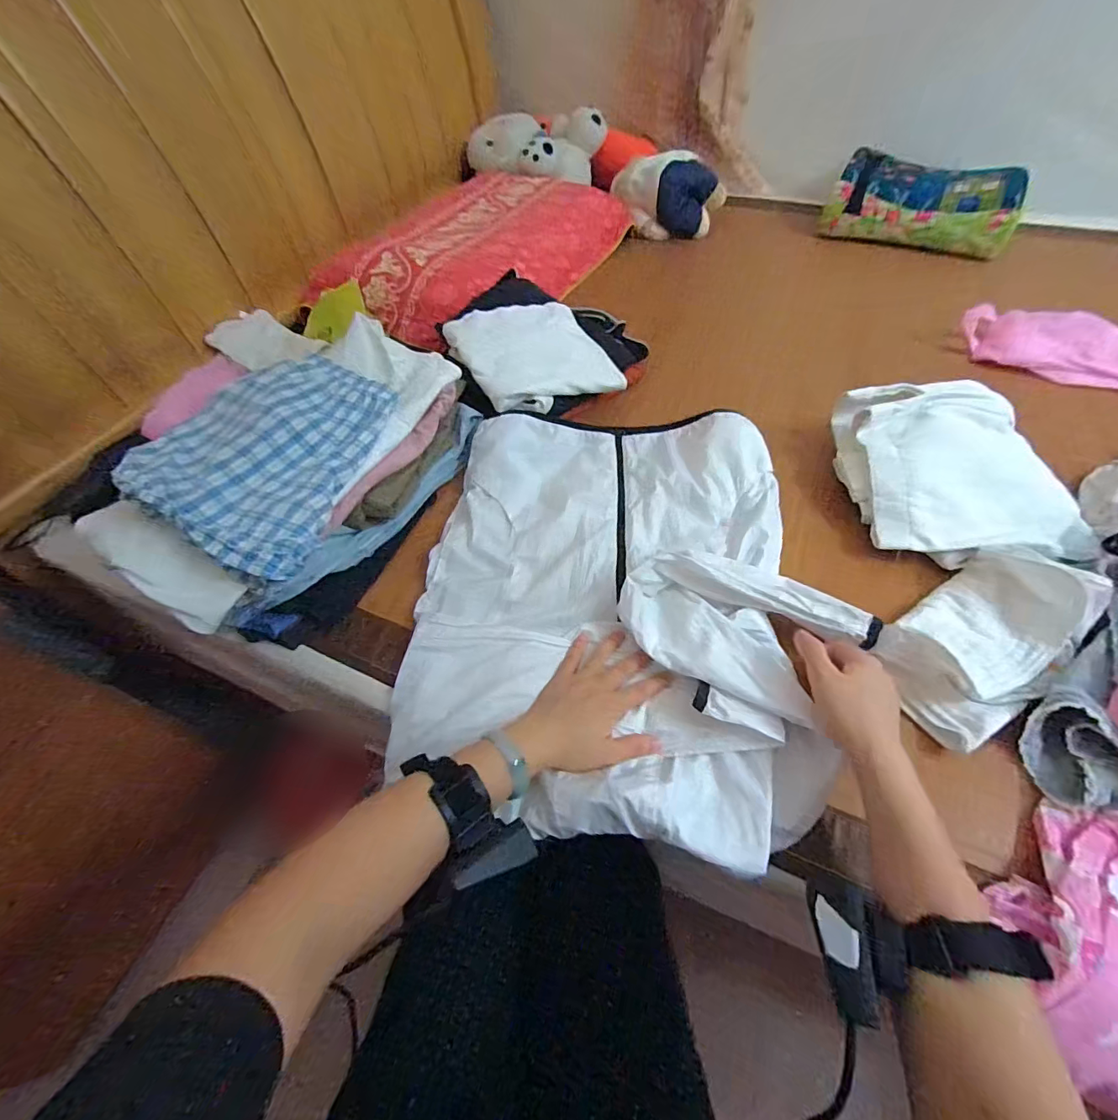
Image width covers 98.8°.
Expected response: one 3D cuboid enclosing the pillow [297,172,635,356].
[{"bbox_3d":[-0.153,-0.613,0.940,0.376,0.095,0.599,25,59,19],"label":"pillow"}]

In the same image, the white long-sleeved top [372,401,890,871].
[{"bbox_3d":[0.059,0.022,0.517,0.406,0.063,0.488,3,54,5],"label":"white long-sleeved top"}]

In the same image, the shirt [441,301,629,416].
[{"bbox_3d":[-0.041,-0.298,0.691,0.195,0.061,0.201,-29,58,-17],"label":"shirt"}]

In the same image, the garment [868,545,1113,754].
[{"bbox_3d":[0.403,0.069,0.452,0.211,0.059,0.116,-29,58,-17],"label":"garment"}]

